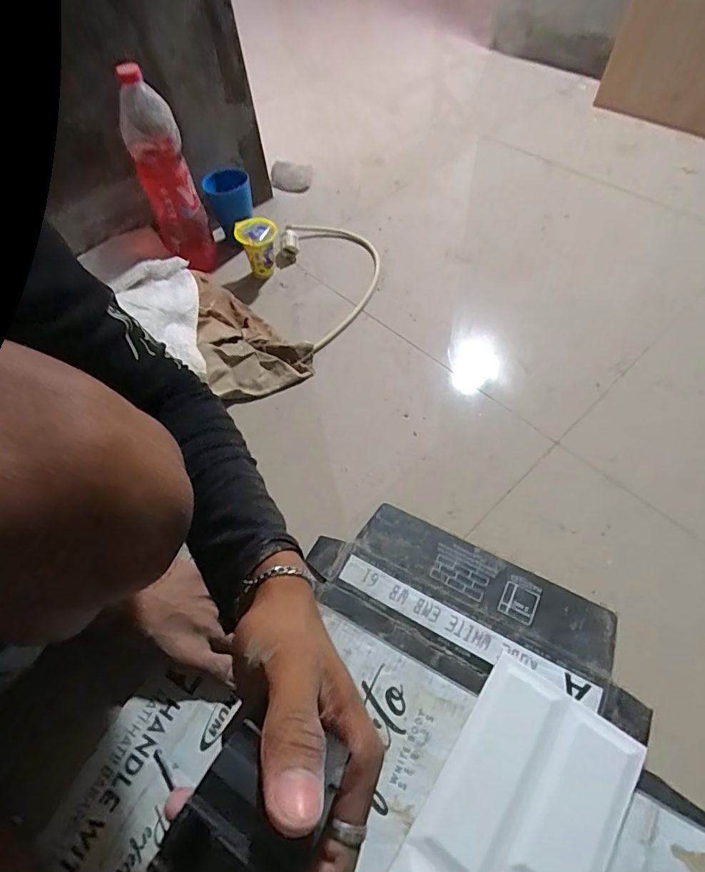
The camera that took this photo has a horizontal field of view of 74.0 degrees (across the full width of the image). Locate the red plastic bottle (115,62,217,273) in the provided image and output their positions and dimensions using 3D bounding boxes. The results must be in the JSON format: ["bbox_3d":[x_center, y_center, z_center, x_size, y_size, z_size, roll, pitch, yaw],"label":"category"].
[{"bbox_3d":[-0.294,-0.395,0.761,0.088,0.299,0.078,-22,58,-9],"label":"red plastic bottle"}]

